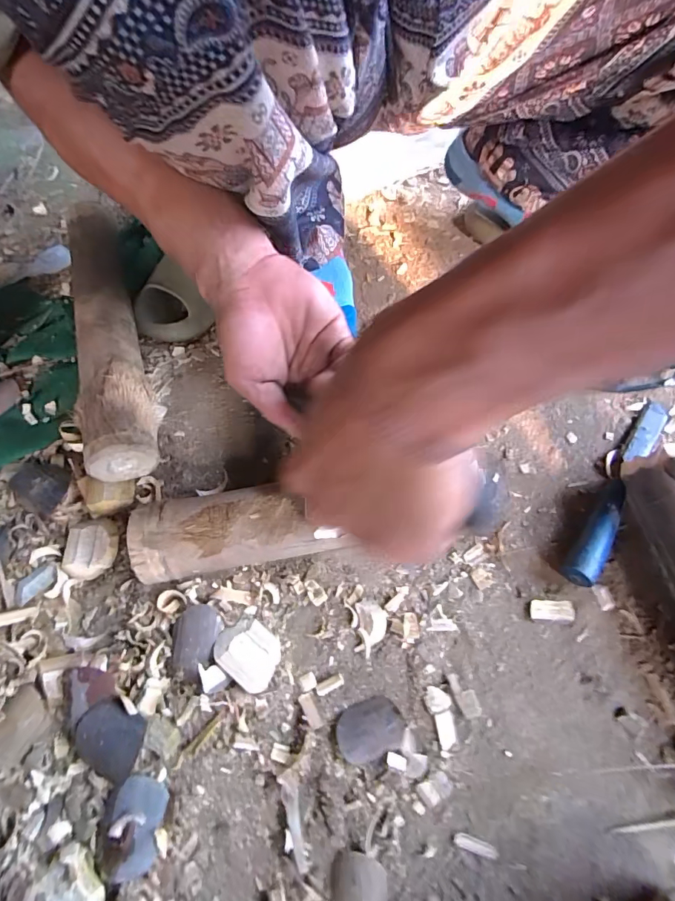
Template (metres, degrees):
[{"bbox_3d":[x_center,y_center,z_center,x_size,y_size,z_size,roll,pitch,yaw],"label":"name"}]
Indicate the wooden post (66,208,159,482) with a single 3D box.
[{"bbox_3d":[-0.259,-0.132,0.496,0.063,0.079,0.362,-19,64,-7],"label":"wooden post"}]

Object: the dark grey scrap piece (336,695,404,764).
[{"bbox_3d":[0.025,0.220,0.340,0.051,0.012,0.037,-19,62,-8],"label":"dark grey scrap piece"}]

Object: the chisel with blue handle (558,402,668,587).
[{"bbox_3d":[0.269,0.032,0.410,0.025,0.030,0.221,33,69,17],"label":"chisel with blue handle"}]

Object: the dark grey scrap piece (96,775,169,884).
[{"bbox_3d":[-0.153,0.276,0.316,0.044,0.015,0.059,4,62,5],"label":"dark grey scrap piece"}]

